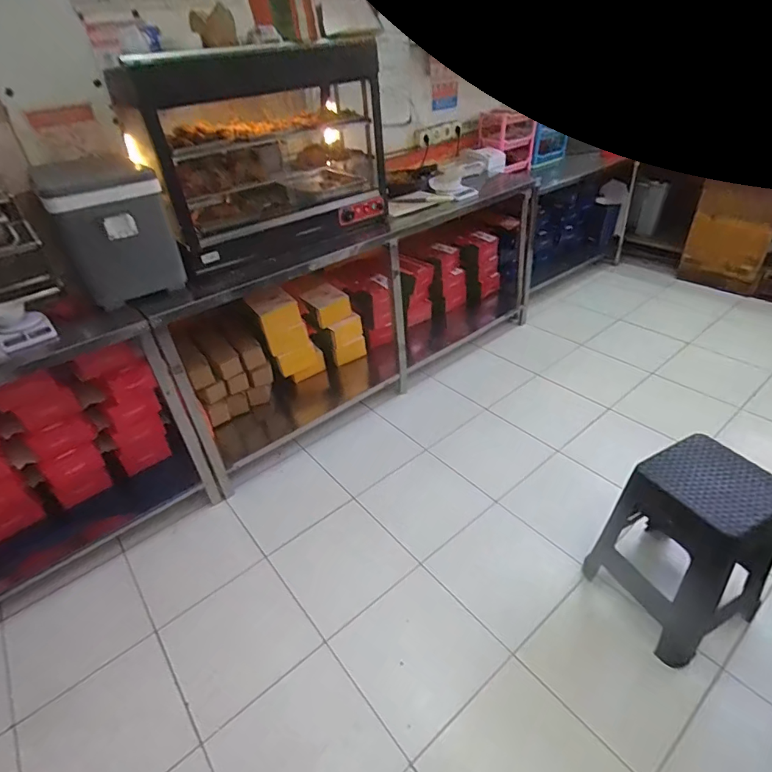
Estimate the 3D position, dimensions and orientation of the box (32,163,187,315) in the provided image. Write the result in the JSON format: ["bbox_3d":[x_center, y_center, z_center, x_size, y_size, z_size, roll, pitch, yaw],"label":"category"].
[{"bbox_3d":[-0.846,-0.489,1.475,0.297,0.347,0.515,-27,41,-26],"label":"box"}]

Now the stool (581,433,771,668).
[{"bbox_3d":[0.840,0.431,1.305,0.323,0.469,0.334,-21,39,-19],"label":"stool"}]

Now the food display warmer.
[{"bbox_3d":[-0.425,-0.837,1.670,0.833,0.594,0.396,-27,41,-26],"label":"food display warmer"}]

